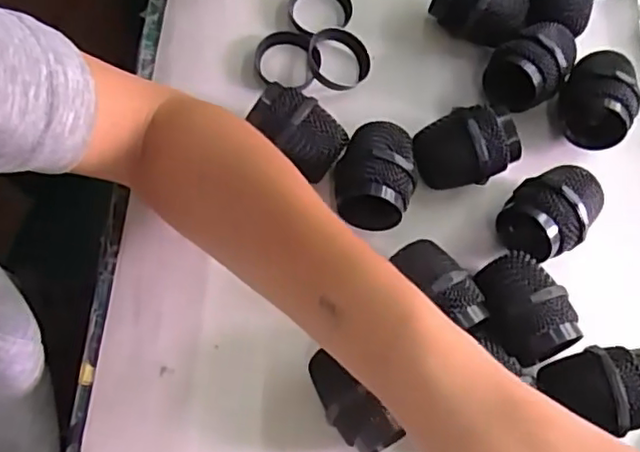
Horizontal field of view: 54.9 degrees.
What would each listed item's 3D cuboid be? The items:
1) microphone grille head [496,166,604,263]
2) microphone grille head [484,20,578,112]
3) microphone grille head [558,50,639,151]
[{"bbox_3d":[0.139,-0.007,0.374,0.067,0.043,0.047,-31,75,-14],"label":"microphone grille head"},{"bbox_3d":[0.138,-0.104,0.408,0.070,0.047,0.046,-41,77,-17],"label":"microphone grille head"},{"bbox_3d":[0.184,-0.085,0.407,0.047,0.047,0.062,29,70,7],"label":"microphone grille head"}]

